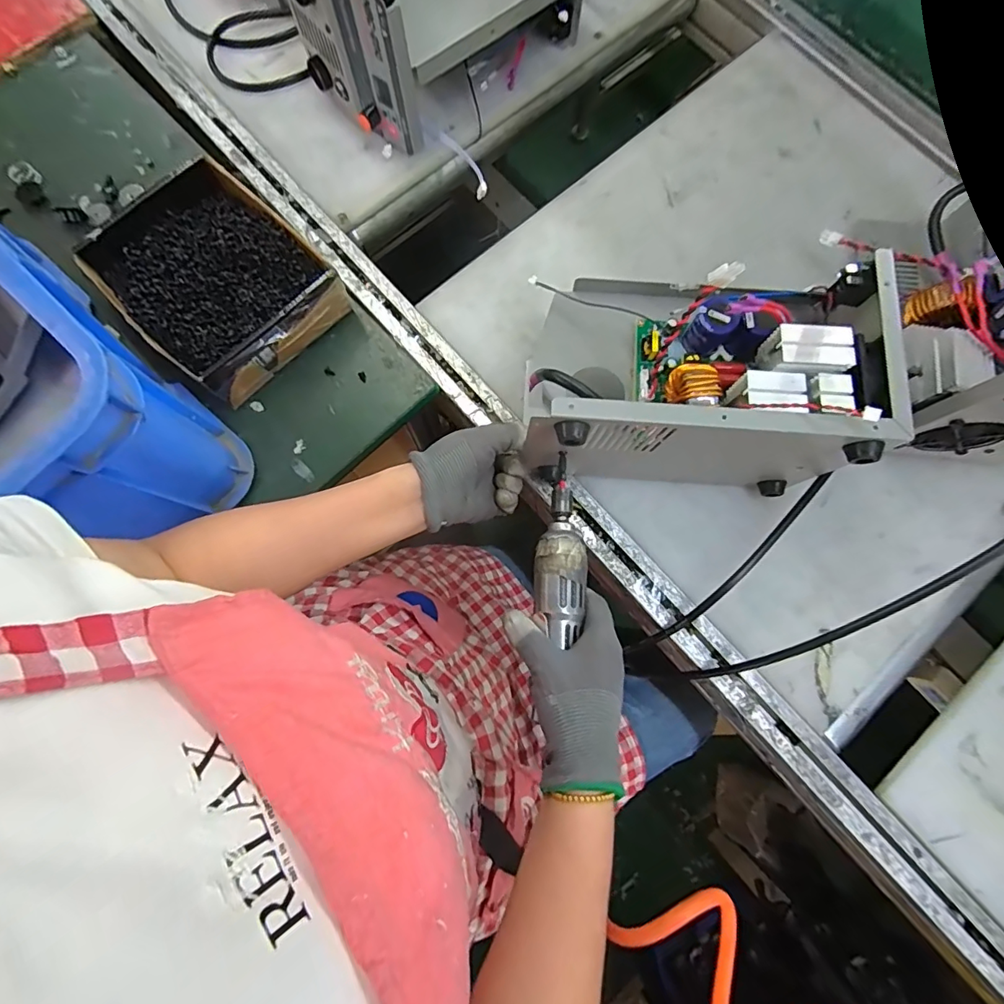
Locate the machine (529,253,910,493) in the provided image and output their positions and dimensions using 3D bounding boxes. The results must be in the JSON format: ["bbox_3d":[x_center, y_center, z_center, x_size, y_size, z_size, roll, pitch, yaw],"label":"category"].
[{"bbox_3d":[0.163,-0.113,0.437,0.274,0.162,0.179,3,78,0],"label":"machine"}]

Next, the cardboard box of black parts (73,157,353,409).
[{"bbox_3d":[-0.285,-0.220,0.492,0.207,0.061,0.168,44,81,8],"label":"cardboard box of black parts"}]

